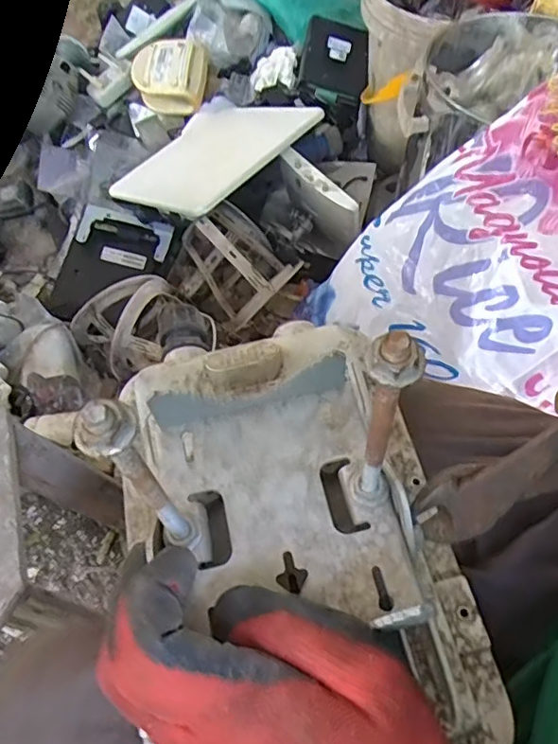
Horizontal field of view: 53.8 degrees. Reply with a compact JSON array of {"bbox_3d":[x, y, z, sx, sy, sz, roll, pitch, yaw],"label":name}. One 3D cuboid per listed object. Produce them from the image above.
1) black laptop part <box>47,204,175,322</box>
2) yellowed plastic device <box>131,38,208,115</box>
[{"bbox_3d":[-0.293,-0.180,0.962,0.157,0.025,0.209,18,81,-6],"label":"black laptop part"},{"bbox_3d":[-0.217,-0.592,1.098,0.142,0.061,0.134,9,83,6],"label":"yellowed plastic device"}]

